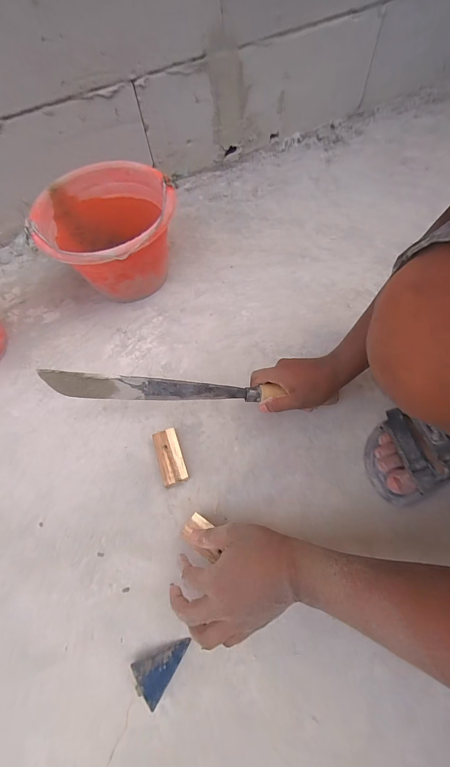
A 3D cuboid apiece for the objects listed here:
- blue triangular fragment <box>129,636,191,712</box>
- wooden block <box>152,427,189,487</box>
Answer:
[{"bbox_3d":[-0.077,0.319,0.350,0.042,0.039,0.058,28,68,17],"label":"blue triangular fragment"},{"bbox_3d":[-0.083,0.112,0.465,0.036,0.024,0.081,-19,64,-6],"label":"wooden block"}]

